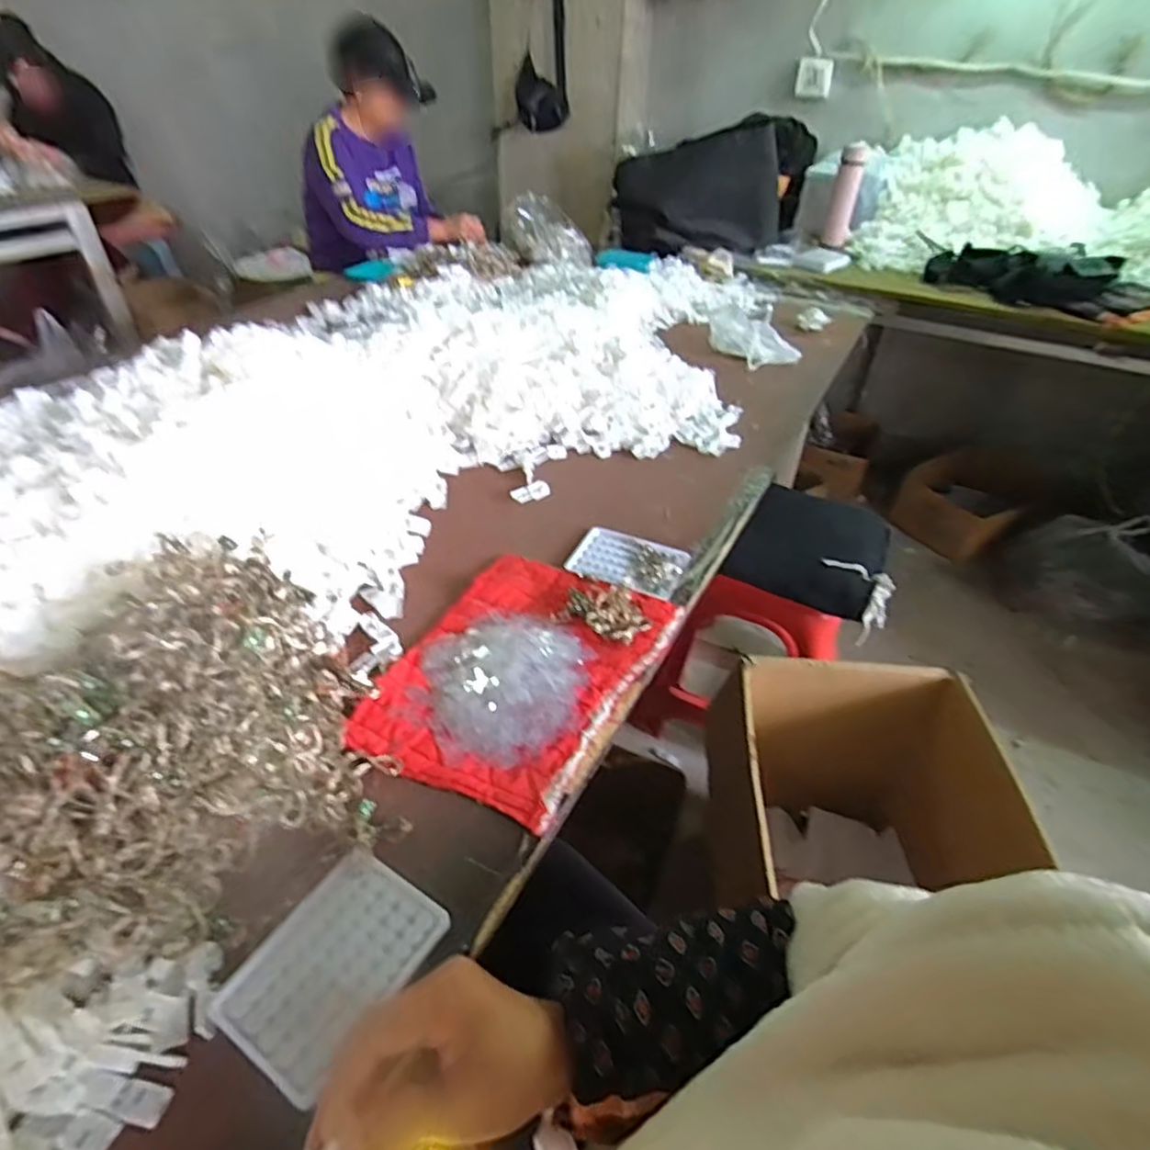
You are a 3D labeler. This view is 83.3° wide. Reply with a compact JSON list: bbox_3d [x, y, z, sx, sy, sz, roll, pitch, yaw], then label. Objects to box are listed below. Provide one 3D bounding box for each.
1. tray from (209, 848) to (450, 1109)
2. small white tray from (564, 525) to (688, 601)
[{"bbox_3d":[-0.162,0.258,0.436,0.090,0.014,0.129,26,46,25],"label":"tray"},{"bbox_3d":[0.062,-0.015,0.785,0.134,0.015,0.094,20,44,19],"label":"small white tray"}]

